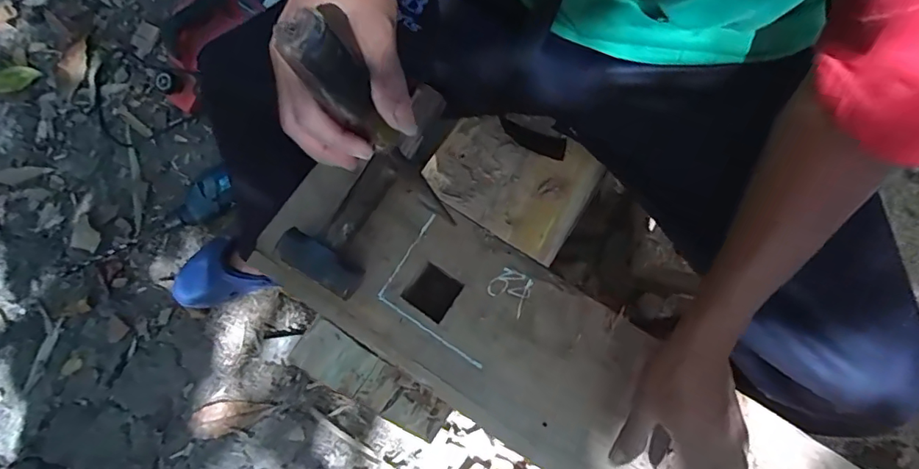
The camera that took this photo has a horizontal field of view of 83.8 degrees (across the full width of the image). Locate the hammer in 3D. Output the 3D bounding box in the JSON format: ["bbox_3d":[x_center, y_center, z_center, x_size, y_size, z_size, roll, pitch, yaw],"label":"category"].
[{"bbox_3d":[-0.091,-0.053,0.542,0.083,0.044,0.232,29,80,8],"label":"hammer"}]

